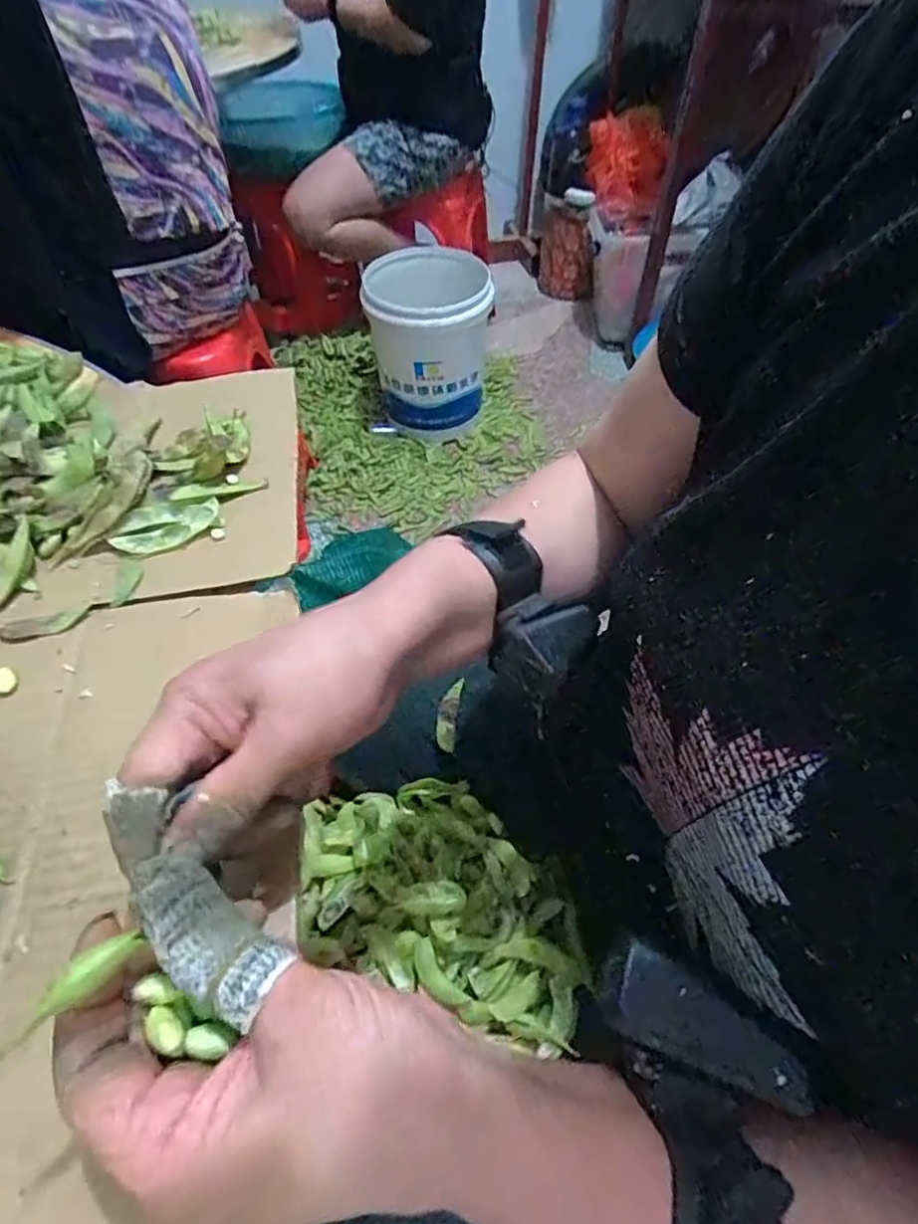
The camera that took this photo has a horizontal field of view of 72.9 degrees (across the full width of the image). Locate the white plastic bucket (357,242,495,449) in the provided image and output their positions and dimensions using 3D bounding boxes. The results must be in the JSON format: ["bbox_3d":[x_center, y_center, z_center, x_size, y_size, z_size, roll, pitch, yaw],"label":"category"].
[{"bbox_3d":[-0.077,-0.675,1.596,0.292,0.376,0.322,0,50,-1],"label":"white plastic bucket"}]

